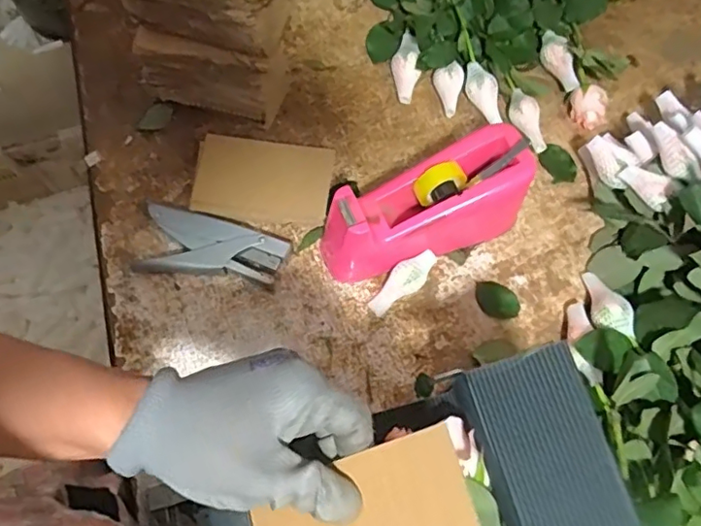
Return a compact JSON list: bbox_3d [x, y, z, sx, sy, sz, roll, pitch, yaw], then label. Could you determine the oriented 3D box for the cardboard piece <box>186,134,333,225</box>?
[{"bbox_3d":[-0.093,-0.085,0.598,0.141,0.015,0.086,8,86,2],"label":"cardboard piece"}]

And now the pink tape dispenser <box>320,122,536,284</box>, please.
[{"bbox_3d":[0.071,-0.050,0.553,0.194,0.104,0.072,-21,71,-8],"label":"pink tape dispenser"}]

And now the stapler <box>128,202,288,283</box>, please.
[{"bbox_3d":[-0.135,-0.016,0.574,0.143,0.026,0.065,8,69,2],"label":"stapler"}]

